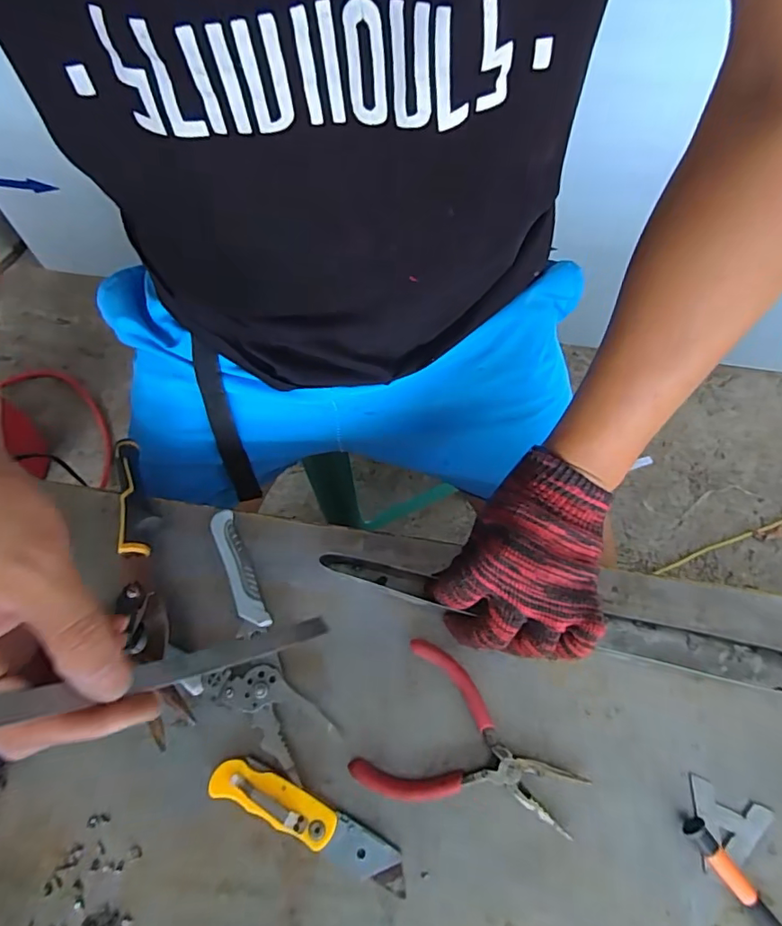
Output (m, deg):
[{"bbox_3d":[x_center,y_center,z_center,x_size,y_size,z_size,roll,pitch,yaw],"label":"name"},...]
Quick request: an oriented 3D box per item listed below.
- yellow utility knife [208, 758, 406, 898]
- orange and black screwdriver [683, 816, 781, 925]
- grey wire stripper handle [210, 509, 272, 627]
[{"bbox_3d":[-0.055,0.240,0.351,0.142,0.016,0.029,22,72,10],"label":"yellow utility knife"},{"bbox_3d":[0.237,0.289,0.320,0.014,0.011,0.141,-34,72,-10],"label":"orange and black screwdriver"},{"bbox_3d":[-0.120,0.083,0.413,0.019,0.017,0.098,-25,71,-7],"label":"grey wire stripper handle"}]

